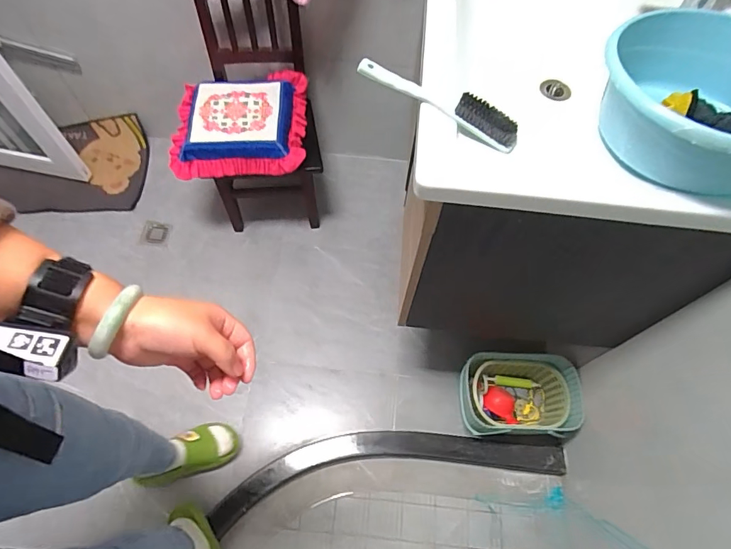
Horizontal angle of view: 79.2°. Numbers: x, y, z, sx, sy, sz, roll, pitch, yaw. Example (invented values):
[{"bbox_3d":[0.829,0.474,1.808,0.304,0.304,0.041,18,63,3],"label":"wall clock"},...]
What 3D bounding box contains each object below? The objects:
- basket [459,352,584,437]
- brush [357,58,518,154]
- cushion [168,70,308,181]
[{"bbox_3d":[0.383,0.310,1.114,0.271,0.145,0.181,2,62,-1],"label":"basket"},{"bbox_3d":[0.095,-0.226,0.581,0.223,0.038,0.029,29,65,13],"label":"brush"},{"bbox_3d":[-0.355,-0.410,1.194,0.383,0.076,0.330,-1,62,-2],"label":"cushion"}]

